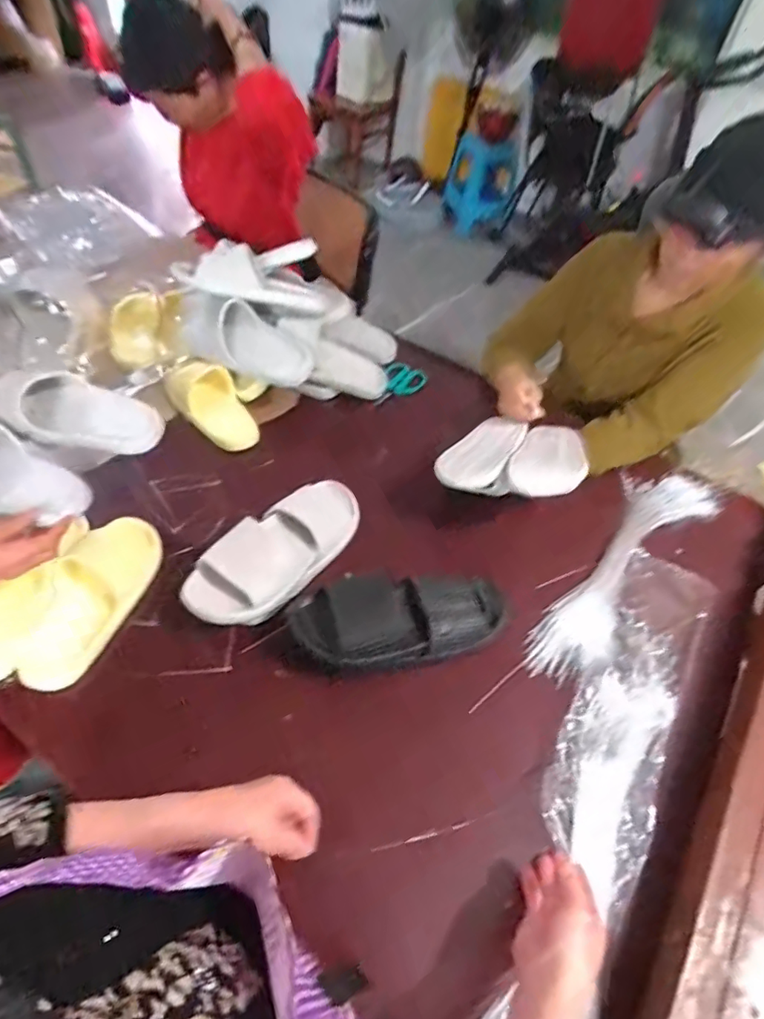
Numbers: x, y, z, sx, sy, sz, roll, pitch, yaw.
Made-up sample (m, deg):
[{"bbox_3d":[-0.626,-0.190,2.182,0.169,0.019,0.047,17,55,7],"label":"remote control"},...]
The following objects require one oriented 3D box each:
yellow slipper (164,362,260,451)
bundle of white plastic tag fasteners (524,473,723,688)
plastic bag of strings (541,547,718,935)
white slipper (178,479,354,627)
[{"bbox_3d":[-0.302,-0.181,0.977,0.106,0.067,0.191,-28,61,-24],"label":"yellow slipper"},{"bbox_3d":[0.382,0.081,0.851,0.128,0.018,0.502,40,60,22],"label":"bundle of white plastic tag fasteners"},{"bbox_3d":[0.334,0.239,0.711,0.127,0.045,0.484,30,56,16],"label":"plastic bag of strings"},{"bbox_3d":[-0.140,0.044,0.763,0.110,0.074,0.300,32,57,18],"label":"white slipper"}]

